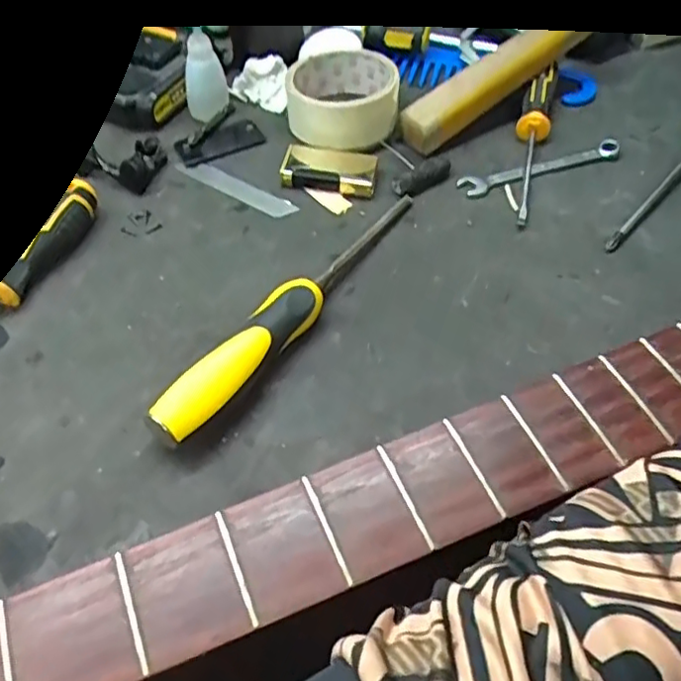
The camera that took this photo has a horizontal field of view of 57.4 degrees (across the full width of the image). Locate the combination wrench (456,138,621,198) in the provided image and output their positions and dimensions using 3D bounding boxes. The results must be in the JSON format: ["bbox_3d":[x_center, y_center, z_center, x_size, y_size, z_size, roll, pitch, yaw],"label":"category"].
[{"bbox_3d":[0.157,-0.132,0.475,0.134,0.011,0.020,-18,57,-13],"label":"combination wrench"}]

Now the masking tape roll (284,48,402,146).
[{"bbox_3d":[0.000,-0.200,0.500,0.085,0.037,0.088,0,55,0],"label":"masking tape roll"}]

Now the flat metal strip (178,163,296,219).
[{"bbox_3d":[-0.078,-0.114,0.464,0.101,0.004,0.018,29,59,18],"label":"flat metal strip"}]

